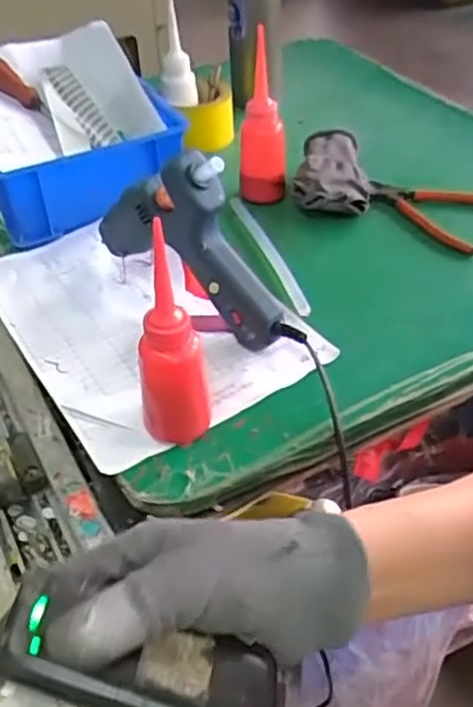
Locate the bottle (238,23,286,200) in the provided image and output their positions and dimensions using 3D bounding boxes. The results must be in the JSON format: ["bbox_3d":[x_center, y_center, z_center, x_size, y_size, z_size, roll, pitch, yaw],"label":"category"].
[{"bbox_3d":[0.023,-0.230,0.682,0.046,0.158,0.042,-1,43,2],"label":"bottle"}]

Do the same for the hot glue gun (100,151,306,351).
[{"bbox_3d":[-0.033,-0.090,0.556,0.197,0.144,0.030,29,52,30],"label":"hot glue gun"}]

